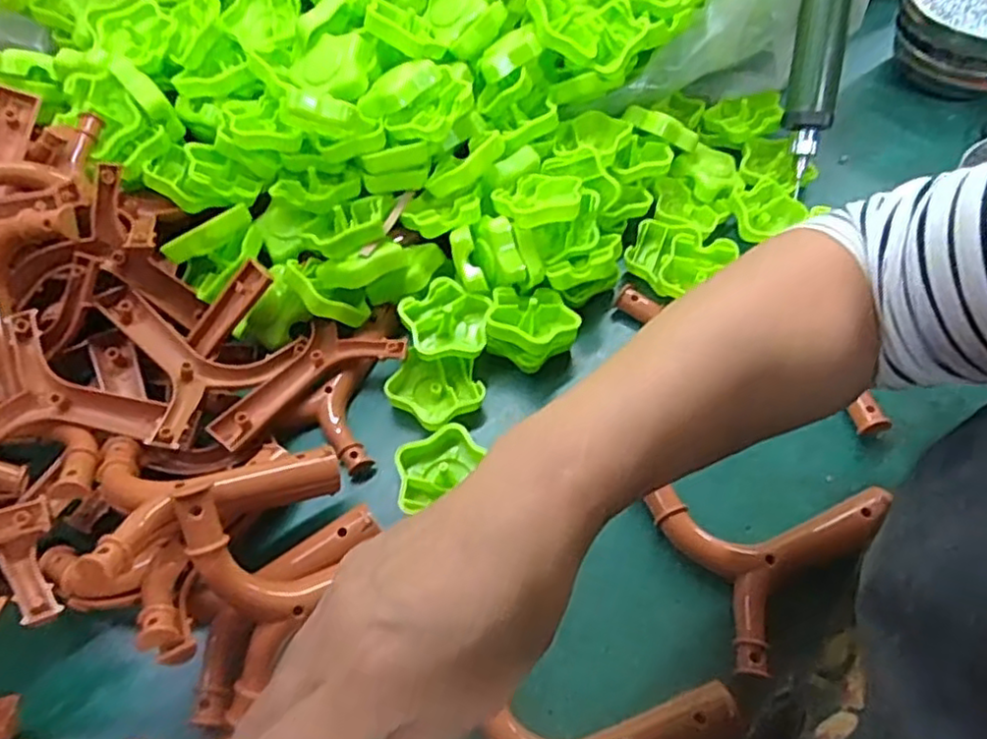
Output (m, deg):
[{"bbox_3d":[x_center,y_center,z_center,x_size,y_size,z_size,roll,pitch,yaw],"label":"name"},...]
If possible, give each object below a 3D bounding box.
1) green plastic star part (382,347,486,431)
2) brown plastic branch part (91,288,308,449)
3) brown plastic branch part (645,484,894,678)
[{"bbox_3d":[-0.040,0.014,0.491,0.063,0.023,0.059,25,60,18],"label":"green plastic star part"},{"bbox_3d":[-0.228,-0.012,0.485,0.120,0.049,0.121,26,60,19],"label":"brown plastic branch part"},{"bbox_3d":[0.182,0.108,0.418,0.133,0.030,0.114,-19,57,-11],"label":"brown plastic branch part"}]

